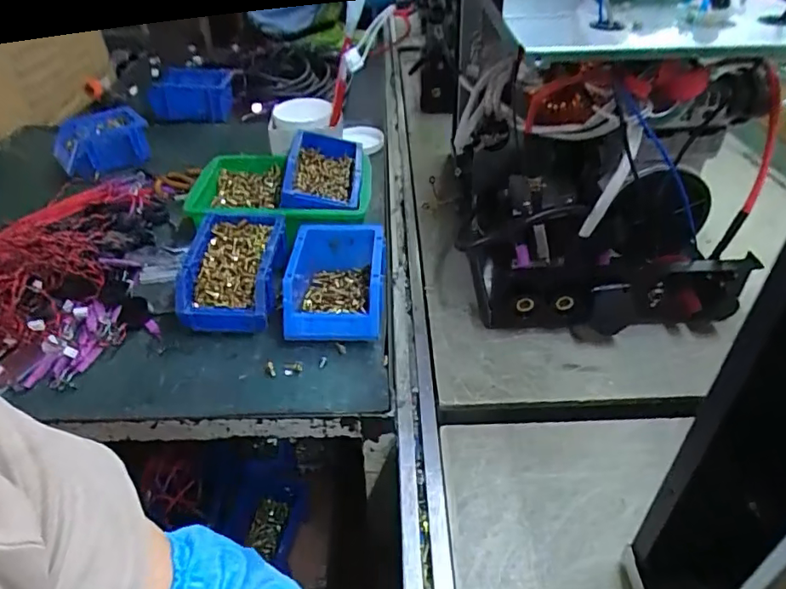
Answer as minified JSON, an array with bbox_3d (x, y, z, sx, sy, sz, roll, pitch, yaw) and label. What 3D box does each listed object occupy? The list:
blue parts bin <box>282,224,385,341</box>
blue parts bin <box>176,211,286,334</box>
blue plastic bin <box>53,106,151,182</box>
[{"bbox_3d":[-0.068,-0.012,0.644,0.114,0.075,0.154,-2,40,0],"label":"blue parts bin"},{"bbox_3d":[-0.195,-0.034,0.660,0.109,0.061,0.162,-2,40,0],"label":"blue parts bin"},{"bbox_3d":[-0.513,-0.271,0.937,0.145,0.067,0.138,-21,44,-21],"label":"blue plastic bin"}]

